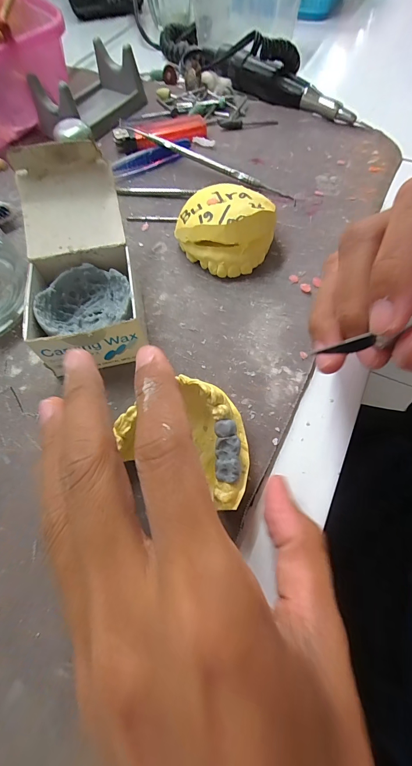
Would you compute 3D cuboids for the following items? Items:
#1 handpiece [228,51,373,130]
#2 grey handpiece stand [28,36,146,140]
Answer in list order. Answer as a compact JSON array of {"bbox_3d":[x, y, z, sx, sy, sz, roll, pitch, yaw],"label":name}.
[{"bbox_3d":[0.080,-0.268,0.297,0.146,0.025,0.020,40,71,18],"label":"handpiece"},{"bbox_3d":[-0.107,-0.267,0.292,0.060,0.033,0.096,25,67,12],"label":"grey handpiece stand"}]

